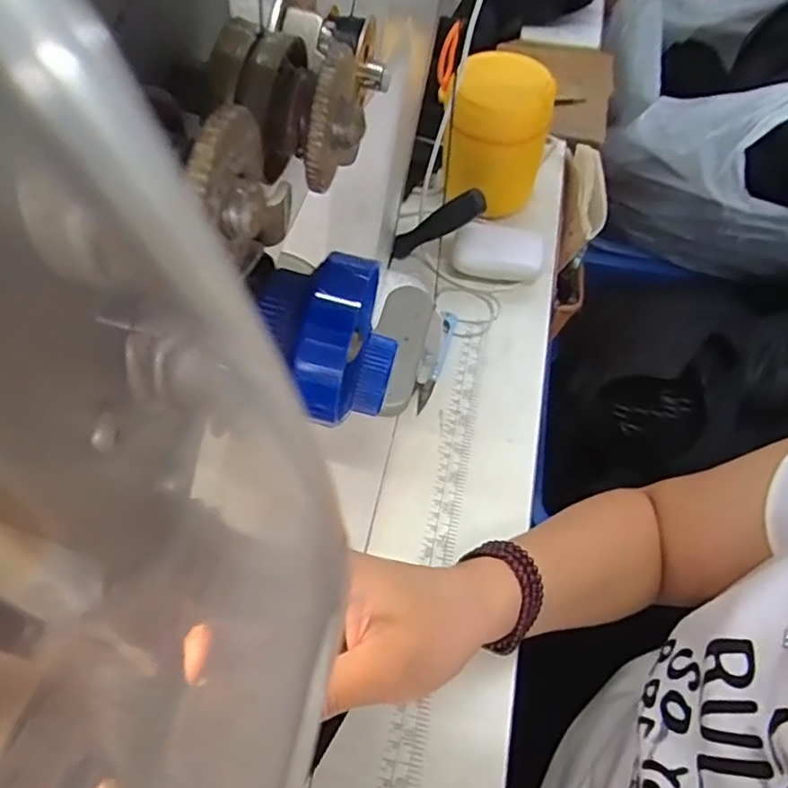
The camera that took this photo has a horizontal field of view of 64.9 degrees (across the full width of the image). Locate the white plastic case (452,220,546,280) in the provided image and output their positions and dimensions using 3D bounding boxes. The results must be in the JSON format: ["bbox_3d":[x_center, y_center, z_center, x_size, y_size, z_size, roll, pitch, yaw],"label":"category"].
[{"bbox_3d":[0.096,-0.130,0.569,0.081,0.038,0.050,10,58,6],"label":"white plastic case"}]

